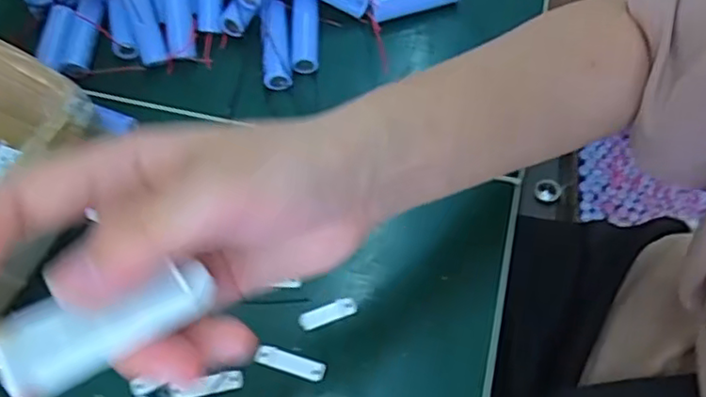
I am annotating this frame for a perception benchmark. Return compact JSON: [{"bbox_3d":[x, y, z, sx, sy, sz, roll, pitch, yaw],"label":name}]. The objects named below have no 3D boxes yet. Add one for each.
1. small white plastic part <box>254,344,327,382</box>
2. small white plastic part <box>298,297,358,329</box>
[{"bbox_3d":[-0.035,0.092,0.357,0.039,0.004,0.011,16,66,8],"label":"small white plastic part"},{"bbox_3d":[-0.014,0.066,0.368,0.033,0.005,0.010,-21,66,-8],"label":"small white plastic part"}]

